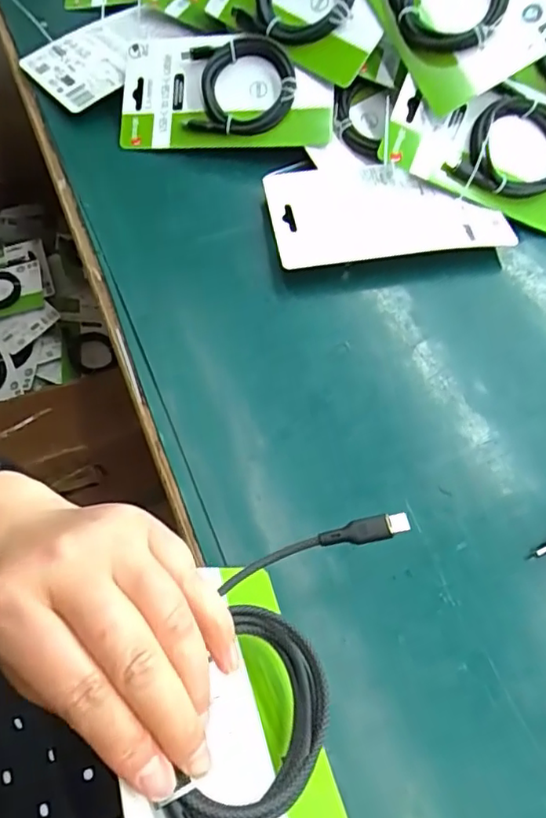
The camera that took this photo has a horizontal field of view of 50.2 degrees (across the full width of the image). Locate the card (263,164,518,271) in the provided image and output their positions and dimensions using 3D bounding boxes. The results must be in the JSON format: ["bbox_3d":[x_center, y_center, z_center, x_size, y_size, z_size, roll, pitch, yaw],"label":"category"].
[{"bbox_3d":[0.088,-0.156,0.459,0.179,0.021,0.091,-5,62,-4],"label":"card"}]

